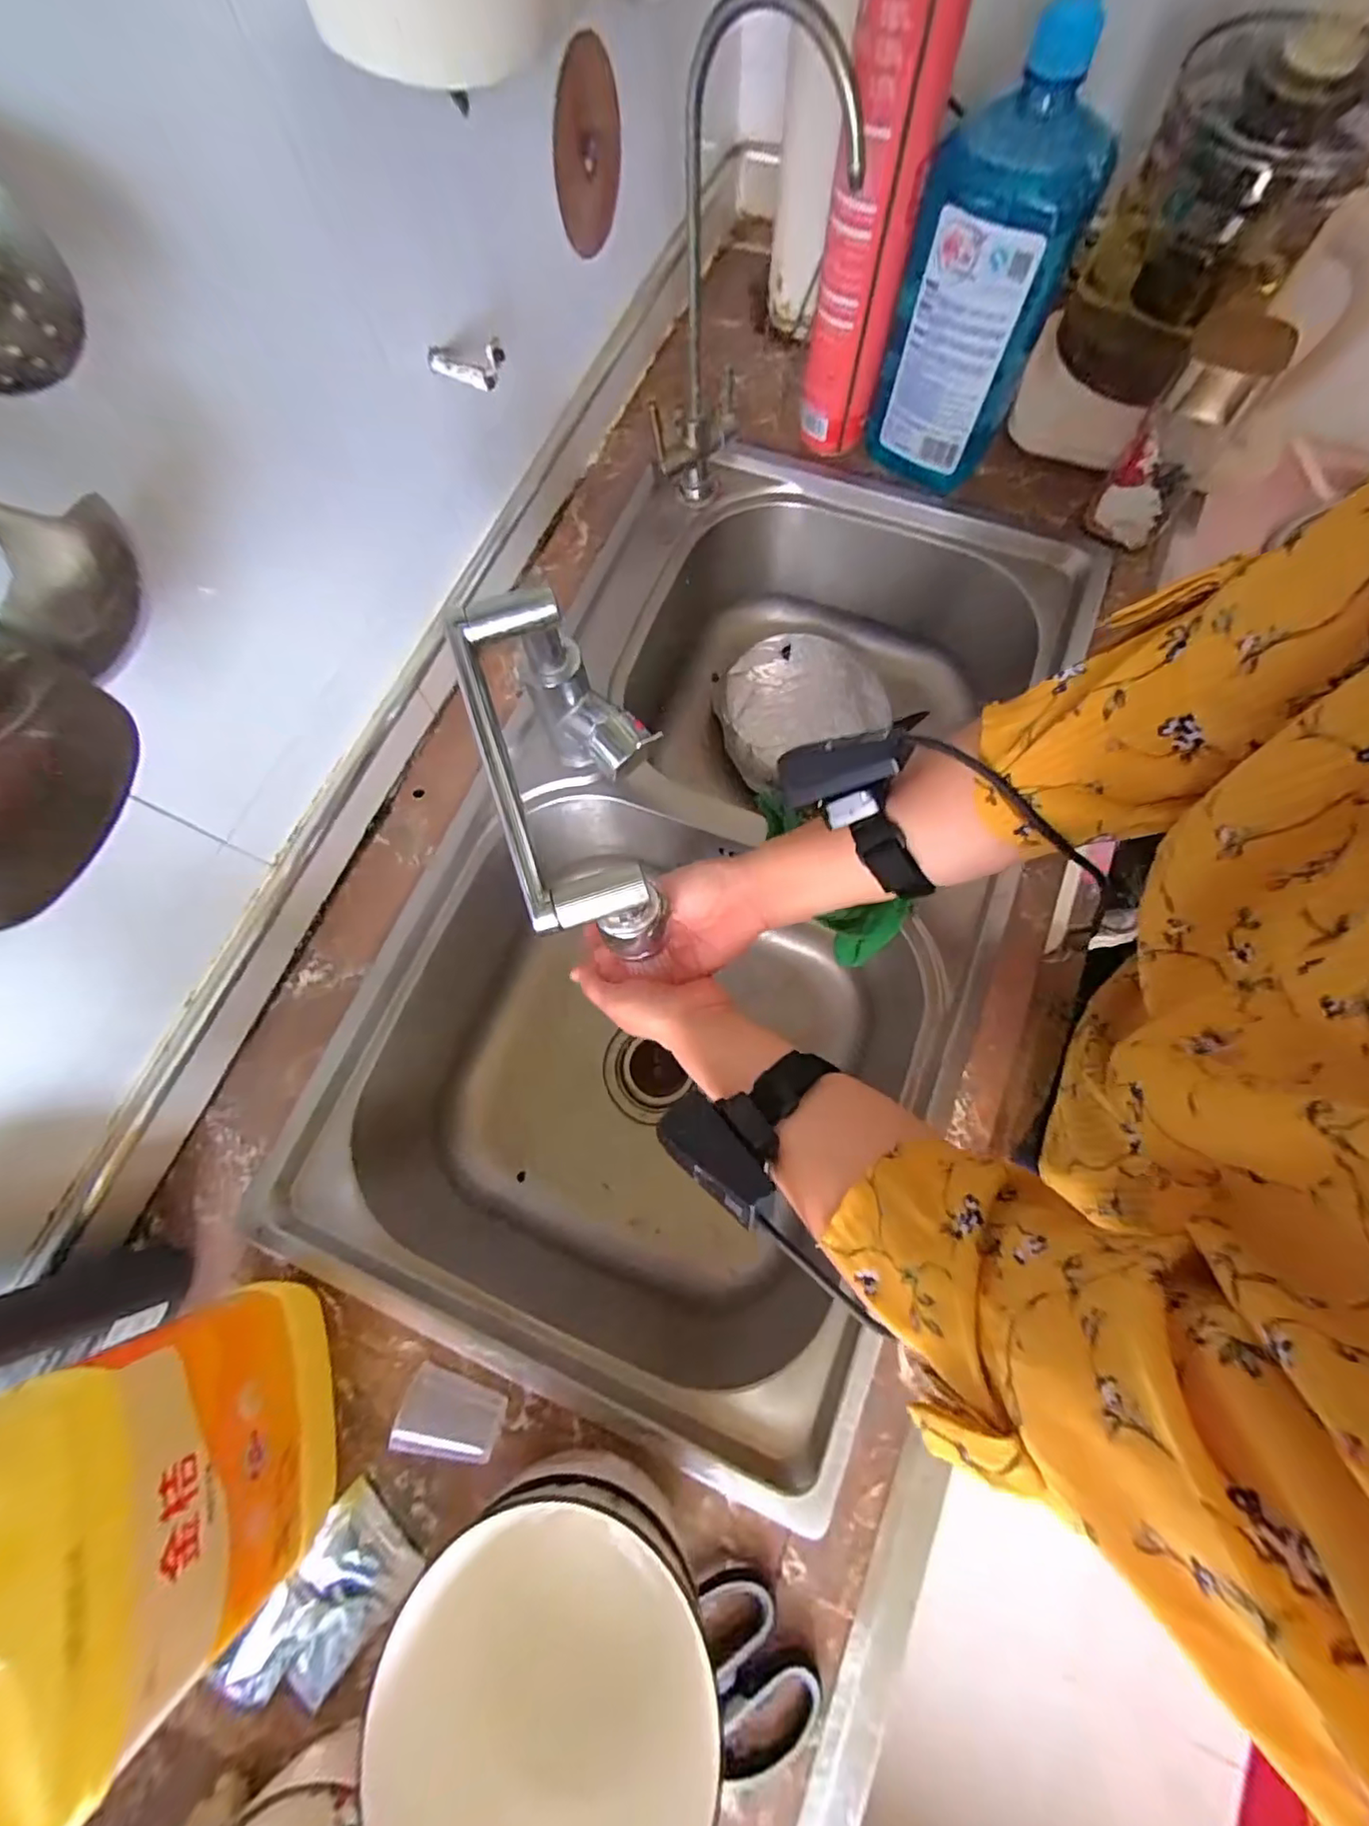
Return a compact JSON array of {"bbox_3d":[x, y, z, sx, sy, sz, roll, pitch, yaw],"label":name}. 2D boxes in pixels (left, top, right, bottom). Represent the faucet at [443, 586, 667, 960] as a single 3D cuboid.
[{"bbox_3d":[-0.063,-0.075,0.404,0.095,0.161,0.202,-17,75,-3],"label":"faucet"}]

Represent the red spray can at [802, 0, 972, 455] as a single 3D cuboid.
[{"bbox_3d":[0.135,-0.502,0.423,0.062,0.336,0.052,12,75,5],"label":"red spray can"}]

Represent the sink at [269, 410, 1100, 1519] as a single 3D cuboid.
[{"bbox_3d":[0.022,-0.033,0.562,0.451,0.197,0.772,22,77,8],"label":"sink"}]

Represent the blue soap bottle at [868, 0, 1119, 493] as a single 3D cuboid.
[{"bbox_3d":[0.215,-0.465,0.426,0.109,0.277,0.062,17,76,6],"label":"blue soap bottle"}]

